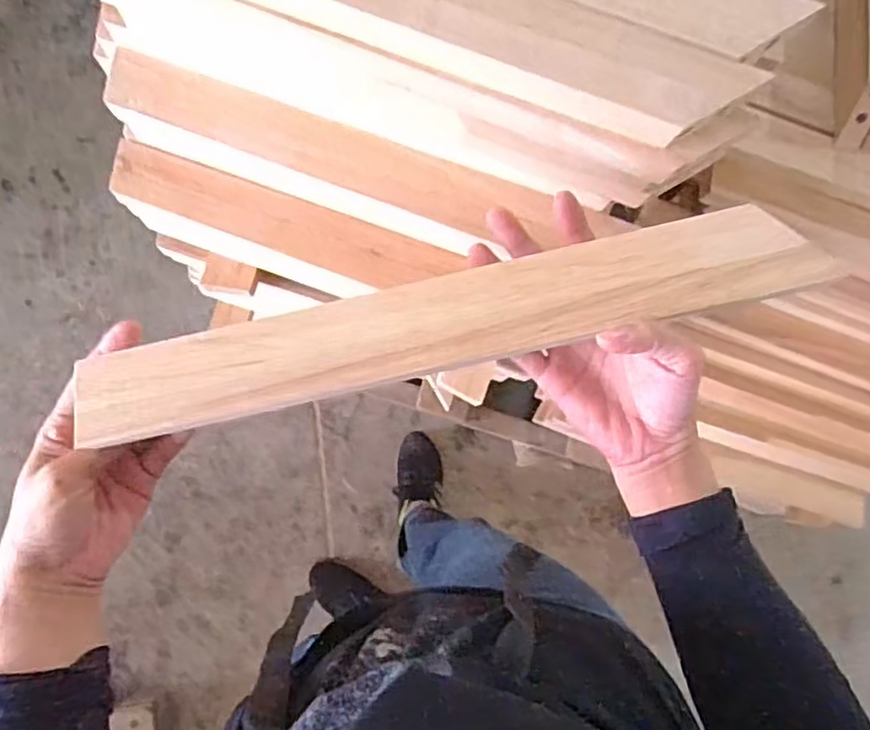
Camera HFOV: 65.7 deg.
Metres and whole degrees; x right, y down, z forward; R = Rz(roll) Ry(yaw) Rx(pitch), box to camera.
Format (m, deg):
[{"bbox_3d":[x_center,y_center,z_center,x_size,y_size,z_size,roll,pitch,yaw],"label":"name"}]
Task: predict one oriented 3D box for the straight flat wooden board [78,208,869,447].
[{"bbox_3d":[0.014,-0.026,0.379,0.411,0.019,0.053,-13,85,-4],"label":"straight flat wooden board"}]

